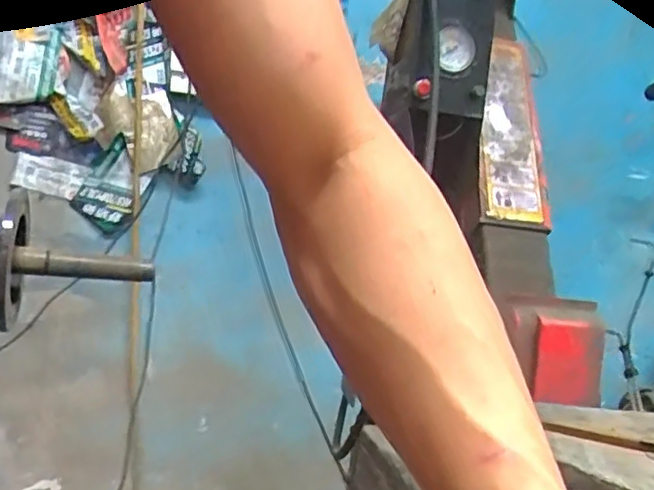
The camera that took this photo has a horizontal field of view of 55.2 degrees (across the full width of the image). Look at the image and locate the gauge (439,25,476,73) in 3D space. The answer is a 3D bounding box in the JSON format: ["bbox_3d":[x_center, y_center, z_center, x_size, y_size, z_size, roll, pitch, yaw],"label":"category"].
[{"bbox_3d":[0.195,-0.295,0.941,0.061,0.070,0.020,5,2,-39],"label":"gauge"}]

